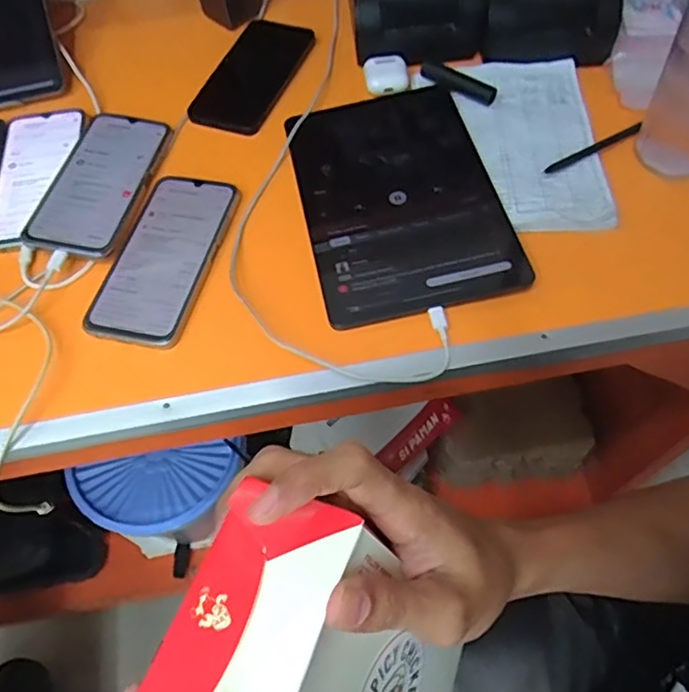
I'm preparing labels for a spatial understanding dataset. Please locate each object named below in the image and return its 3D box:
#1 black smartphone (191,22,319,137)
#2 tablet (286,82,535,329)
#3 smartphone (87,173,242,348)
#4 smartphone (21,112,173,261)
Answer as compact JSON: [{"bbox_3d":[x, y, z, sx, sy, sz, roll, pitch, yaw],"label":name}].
[{"bbox_3d":[-0.093,-0.290,0.621,0.080,0.011,0.171,15,62,13],"label":"black smartphone"},{"bbox_3d":[0.047,-0.141,0.521,0.164,0.010,0.254,-12,60,-2],"label":"tablet"},{"bbox_3d":[-0.152,-0.079,0.502,0.083,0.006,0.173,10,61,10],"label":"smartphone"},{"bbox_3d":[-0.225,-0.155,0.544,0.084,0.013,0.171,5,61,8],"label":"smartphone"}]

